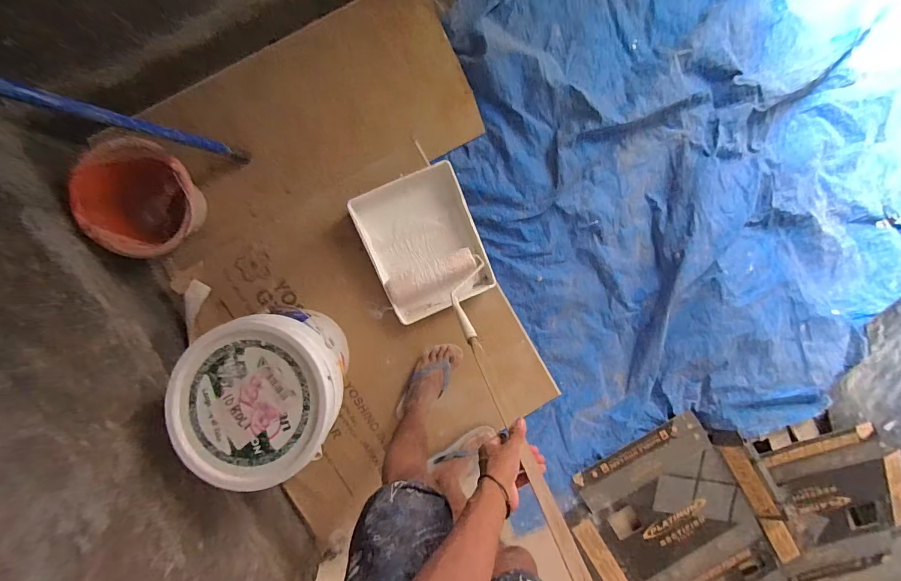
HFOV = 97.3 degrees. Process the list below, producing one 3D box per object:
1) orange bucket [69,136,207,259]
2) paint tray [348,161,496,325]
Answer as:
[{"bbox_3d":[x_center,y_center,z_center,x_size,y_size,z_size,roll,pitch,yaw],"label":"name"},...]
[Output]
[{"bbox_3d":[-0.712,-0.213,0.928,0.241,0.138,0.229,0,94,-4],"label":"orange bucket"},{"bbox_3d":[-0.067,-0.116,1.048,0.284,0.081,0.354,-23,96,-2],"label":"paint tray"}]

